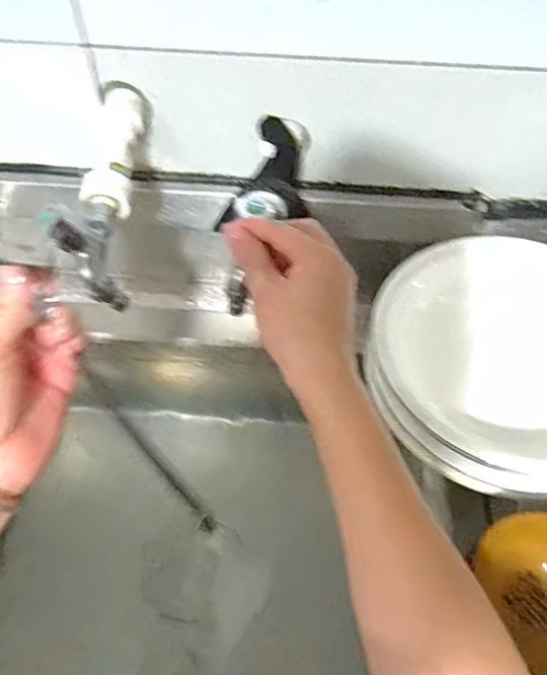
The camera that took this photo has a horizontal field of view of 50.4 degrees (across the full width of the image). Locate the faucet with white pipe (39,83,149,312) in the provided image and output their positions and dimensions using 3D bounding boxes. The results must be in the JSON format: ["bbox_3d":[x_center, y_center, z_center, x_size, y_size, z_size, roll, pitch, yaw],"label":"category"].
[{"bbox_3d":[-0.148,-0.126,0.498,0.055,0.073,0.222,0,54,-1],"label":"faucet with white pipe"}]

